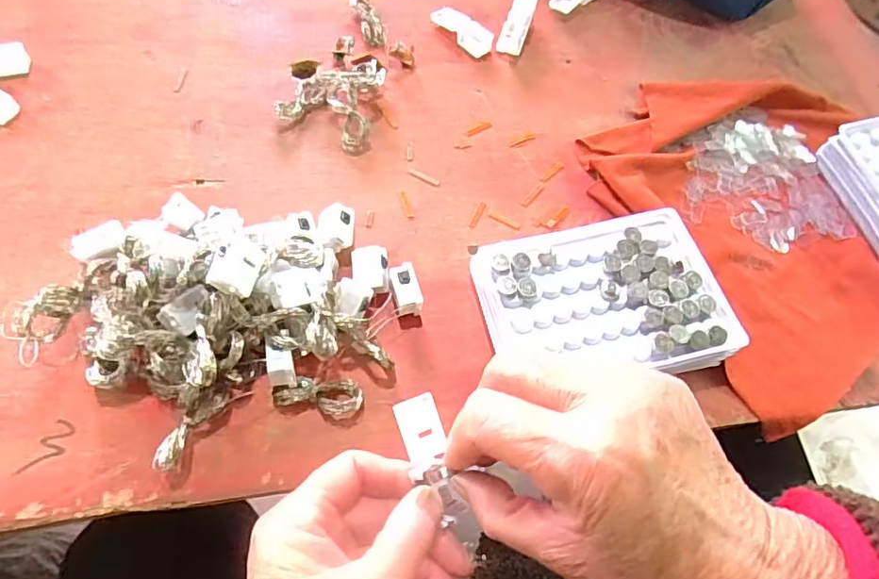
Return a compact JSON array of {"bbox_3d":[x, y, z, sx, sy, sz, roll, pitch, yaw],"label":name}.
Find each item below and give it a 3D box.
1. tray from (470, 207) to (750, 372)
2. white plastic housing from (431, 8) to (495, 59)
[{"bbox_3d":[0.093,0.007,0.327,0.132,0.029,0.096,-11,63,-10],"label":"tray"},{"bbox_3d":[0.020,-0.207,0.446,0.022,0.011,0.053,-39,70,-21],"label":"white plastic housing"}]

